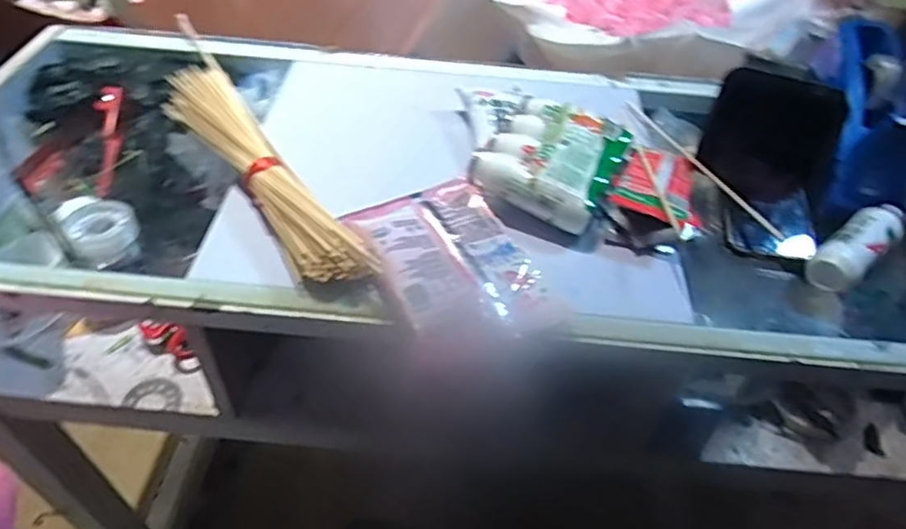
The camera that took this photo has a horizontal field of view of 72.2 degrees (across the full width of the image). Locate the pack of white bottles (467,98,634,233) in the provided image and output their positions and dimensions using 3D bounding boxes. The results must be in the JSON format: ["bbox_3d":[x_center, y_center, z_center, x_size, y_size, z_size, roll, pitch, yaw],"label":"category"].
[{"bbox_3d":[0.092,-0.095,0.579,0.117,0.047,0.140,22,49,15],"label":"pack of white bottles"}]

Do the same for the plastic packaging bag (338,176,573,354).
[{"bbox_3d":[-0.005,-0.013,0.492,0.120,0.025,0.179,-19,51,-21],"label":"plastic packaging bag"}]

